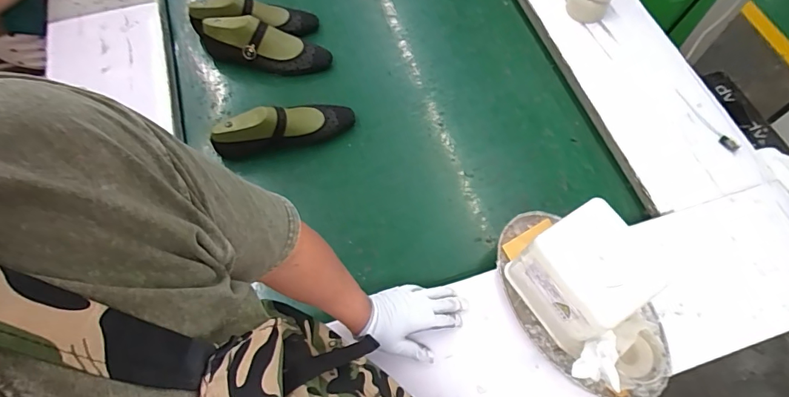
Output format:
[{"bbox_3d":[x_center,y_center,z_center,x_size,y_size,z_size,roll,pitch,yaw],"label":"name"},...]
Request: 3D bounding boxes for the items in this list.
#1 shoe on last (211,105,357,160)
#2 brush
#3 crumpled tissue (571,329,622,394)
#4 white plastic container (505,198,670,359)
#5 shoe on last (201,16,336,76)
[{"bbox_3d":[-0.224,-0.152,0.910,0.278,0.084,0.087,-20,66,-9],"label":"shoe on last"},{"bbox_3d":[0.637,-0.165,0.908,0.024,0.022,0.172,-20,66,-12],"label":"brush"},{"bbox_3d":[0.288,0.227,0.612,0.056,0.048,0.061,27,68,13],"label":"crumpled tissue"},{"bbox_3d":[0.282,0.115,0.670,0.135,0.151,0.146,-32,68,-14],"label":"white plastic container"},{"bbox_3d":[-0.302,-0.364,1.026,0.305,0.084,0.098,11,65,6],"label":"shoe on last"}]

